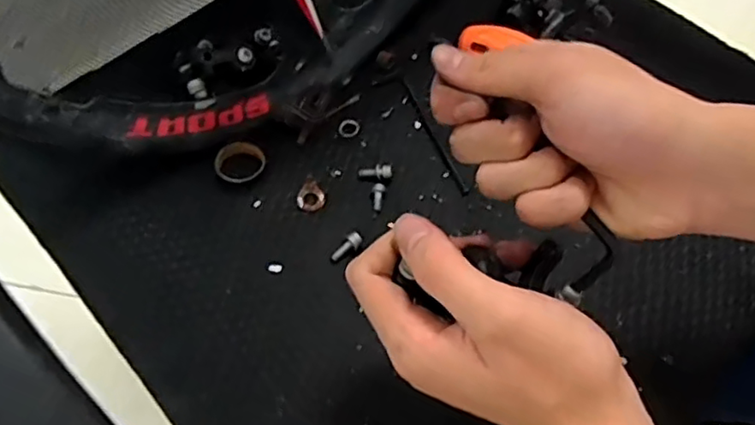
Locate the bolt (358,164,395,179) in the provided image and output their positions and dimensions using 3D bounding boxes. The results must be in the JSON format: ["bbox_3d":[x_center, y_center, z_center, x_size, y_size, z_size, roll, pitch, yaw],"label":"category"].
[{"bbox_3d":[-0.001,-0.026,0.416,0.022,0.008,0.011,-3,65,11],"label":"bolt"}]

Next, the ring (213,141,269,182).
[{"bbox_3d":[-0.090,-0.034,0.410,0.034,0.005,0.028,-12,64,-8],"label":"ring"}]

